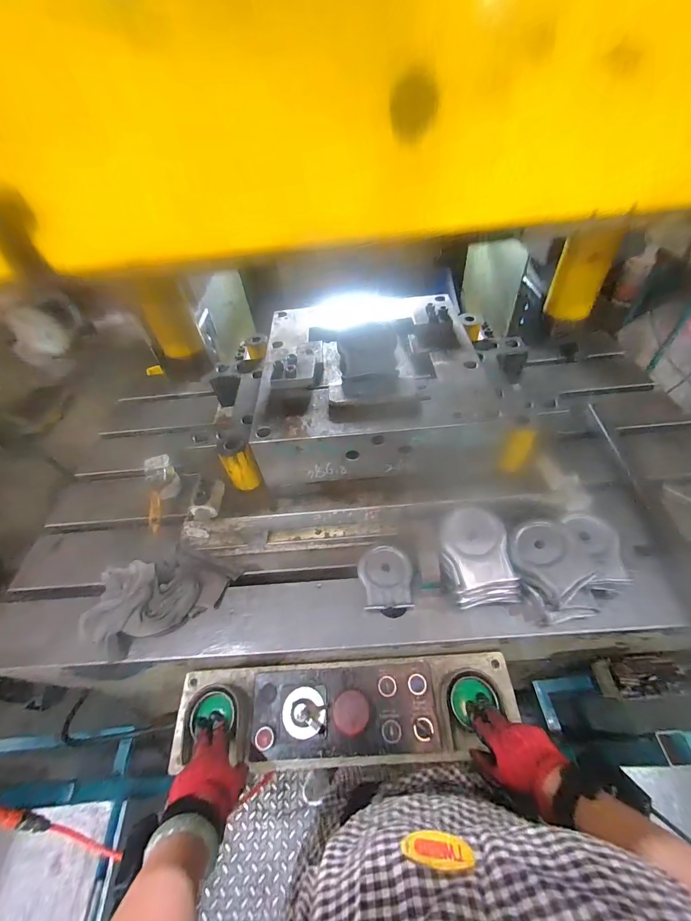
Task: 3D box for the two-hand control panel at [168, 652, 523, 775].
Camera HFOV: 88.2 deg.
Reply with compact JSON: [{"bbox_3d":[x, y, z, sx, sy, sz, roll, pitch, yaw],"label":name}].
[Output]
[{"bbox_3d":[-0.001,0.402,0.571,0.533,0.057,0.136,-5,48,1],"label":"two-hand control panel"}]

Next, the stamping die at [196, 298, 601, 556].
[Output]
[{"bbox_3d":[0.041,-0.086,0.711,0.661,0.279,0.460,-5,48,2],"label":"stamping die"}]

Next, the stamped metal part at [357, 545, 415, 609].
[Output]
[{"bbox_3d":[0.071,0.207,0.632,0.092,0.019,0.106,-1,48,5],"label":"stamped metal part"}]

